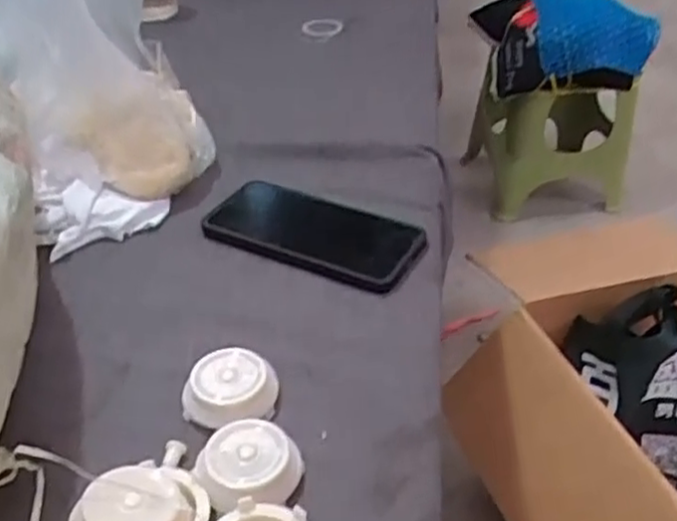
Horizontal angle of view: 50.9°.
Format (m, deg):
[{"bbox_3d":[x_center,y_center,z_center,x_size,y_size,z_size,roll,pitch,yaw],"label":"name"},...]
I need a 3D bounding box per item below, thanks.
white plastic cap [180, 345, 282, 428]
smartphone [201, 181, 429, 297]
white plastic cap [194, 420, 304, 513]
[{"bbox_3d":[-0.063,0.074,0.411,0.053,0.026,0.046,-8,38,-9],"label":"white plastic cap"},{"bbox_3d":[-0.021,-0.026,0.547,0.171,0.012,0.088,19,42,24],"label":"smartphone"},{"bbox_3d":[-0.046,0.109,0.370,0.046,0.026,0.049,-1,37,1],"label":"white plastic cap"}]

